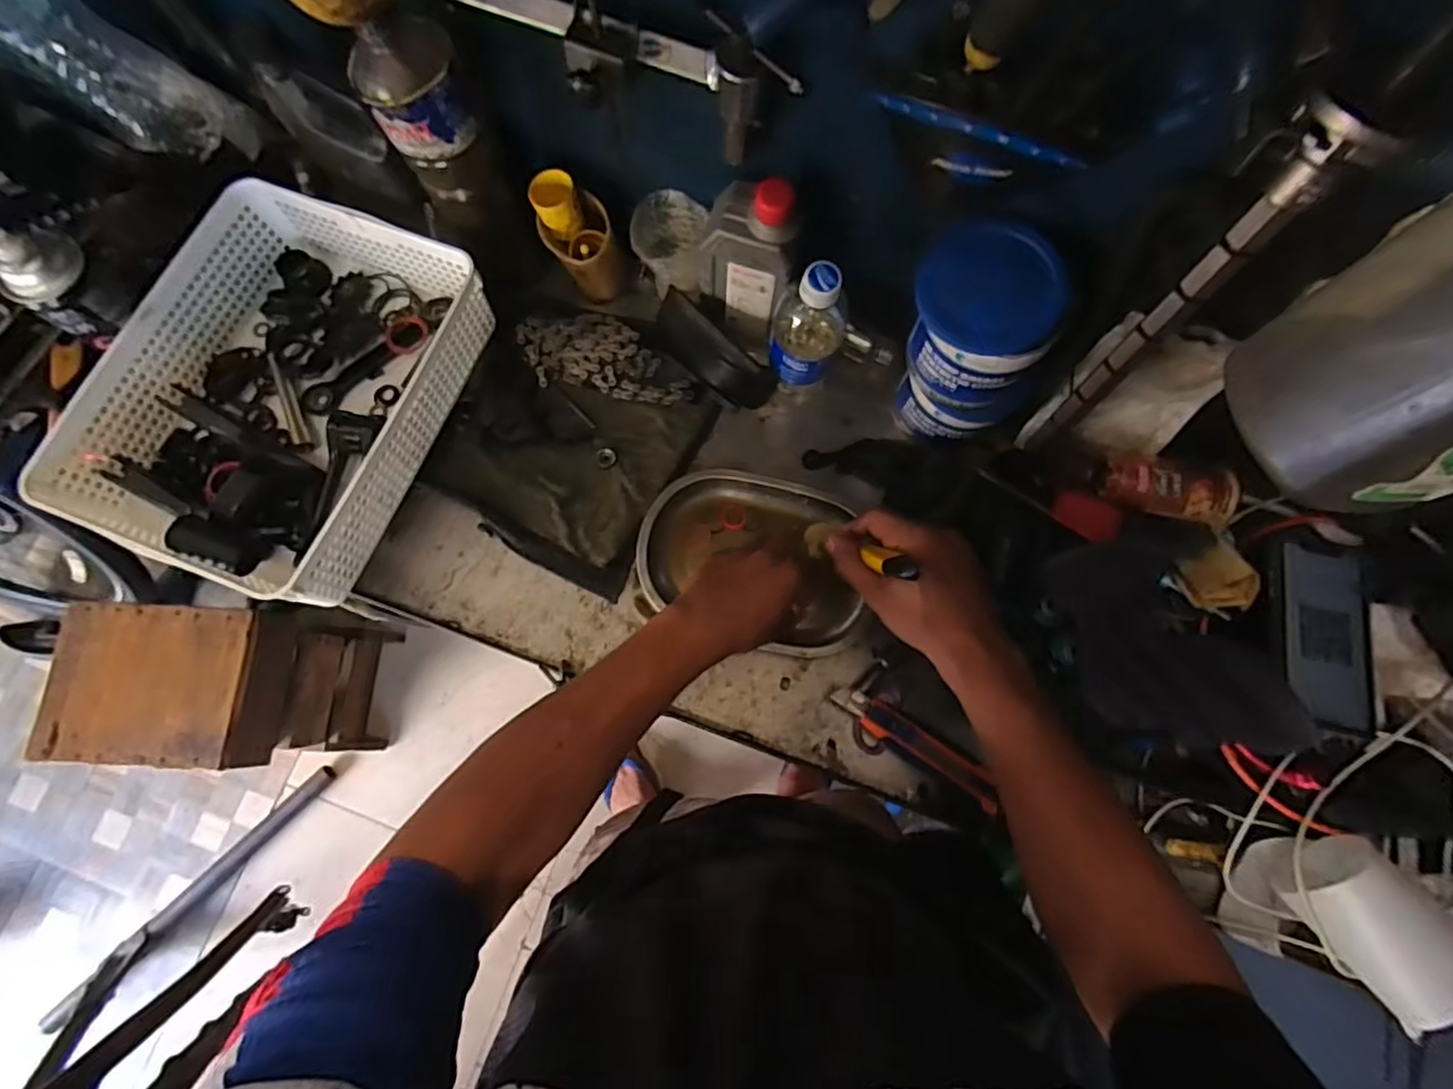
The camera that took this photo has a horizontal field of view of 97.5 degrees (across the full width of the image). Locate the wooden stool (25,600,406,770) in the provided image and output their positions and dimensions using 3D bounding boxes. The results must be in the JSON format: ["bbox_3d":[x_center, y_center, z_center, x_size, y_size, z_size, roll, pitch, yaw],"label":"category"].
[{"bbox_3d":[-0.912,0.263,1.202,0.335,0.405,0.244,3,77,0],"label":"wooden stool"}]

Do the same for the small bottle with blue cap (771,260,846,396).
[{"bbox_3d":[0.073,-0.191,0.565,0.056,0.169,0.071,26,78,5],"label":"small bottle with blue cap"}]

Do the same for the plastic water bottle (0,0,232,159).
[{"bbox_3d":[-0.621,-0.468,0.569,0.299,0.079,0.101,36,78,-18],"label":"plastic water bottle"}]

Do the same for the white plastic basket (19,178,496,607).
[{"bbox_3d":[-0.381,-0.134,0.560,0.243,0.084,0.322,21,78,4],"label":"white plastic basket"}]

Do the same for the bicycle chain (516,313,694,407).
[{"bbox_3d":[-0.119,-0.186,0.629,0.169,0.021,0.079,6,77,1],"label":"bicycle chain"}]

